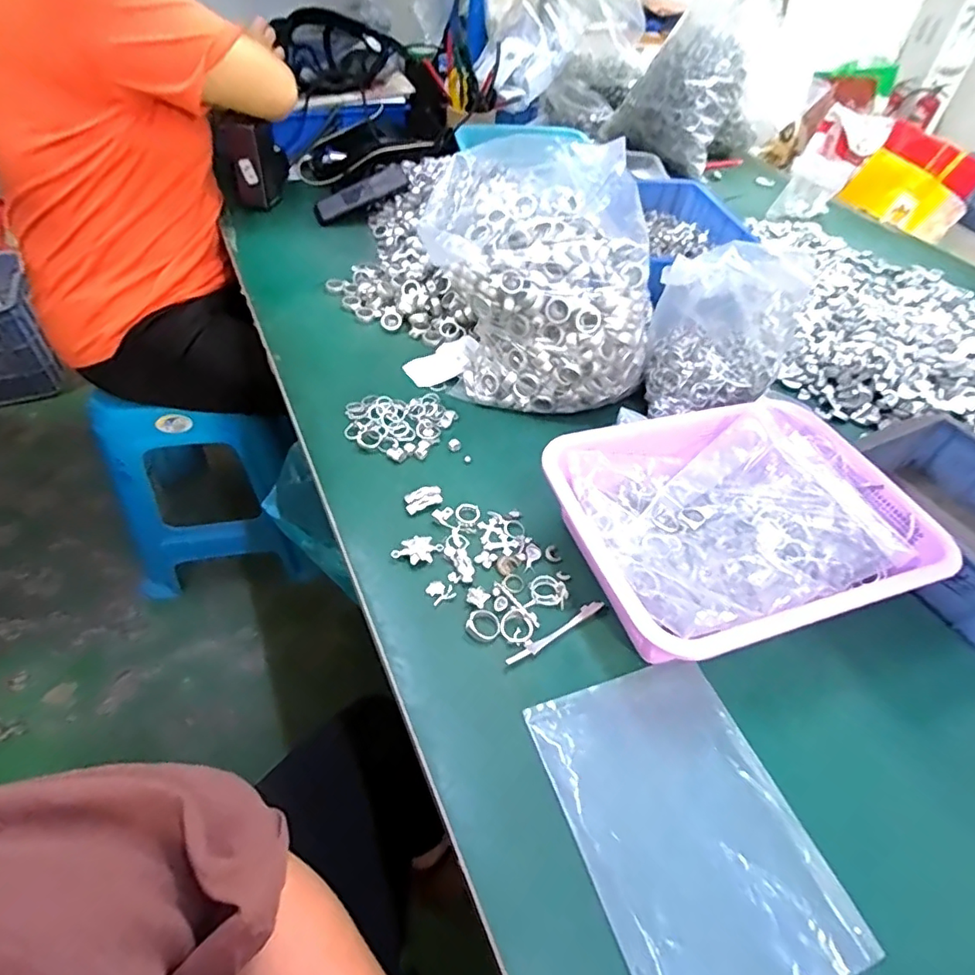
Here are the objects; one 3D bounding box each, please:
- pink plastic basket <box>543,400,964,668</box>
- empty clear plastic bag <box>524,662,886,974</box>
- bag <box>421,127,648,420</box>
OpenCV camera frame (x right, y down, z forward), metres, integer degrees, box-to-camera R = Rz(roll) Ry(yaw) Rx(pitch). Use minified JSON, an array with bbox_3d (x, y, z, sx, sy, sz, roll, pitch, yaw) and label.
[{"bbox_3d":[0.215,0.032,0.502,0.295,0.080,0.225,-12,50,-17],"label":"pink plastic basket"},{"bbox_3d":[0.131,0.219,0.372,0.145,0.008,0.196,-13,49,-17],"label":"empty clear plastic bag"},{"bbox_3d":[0.054,-0.232,0.625,0.241,0.218,0.214,2,48,-5],"label":"bag"}]

